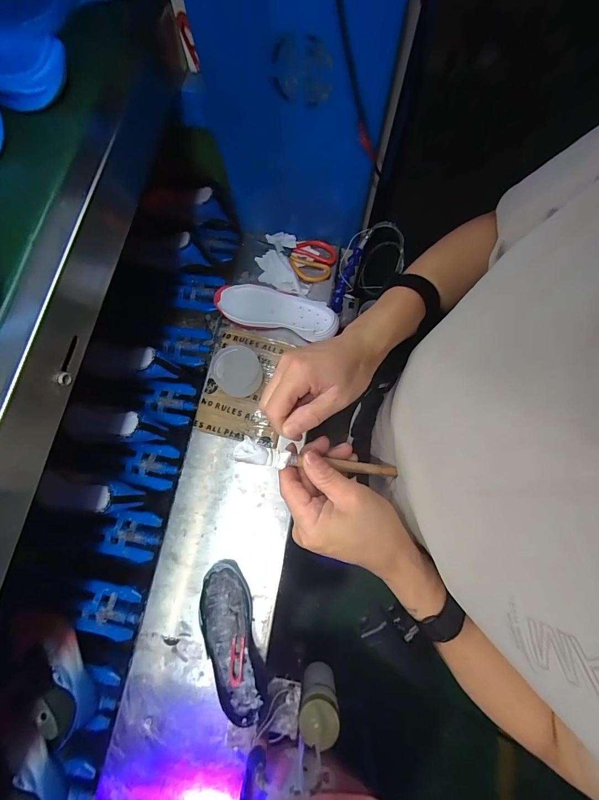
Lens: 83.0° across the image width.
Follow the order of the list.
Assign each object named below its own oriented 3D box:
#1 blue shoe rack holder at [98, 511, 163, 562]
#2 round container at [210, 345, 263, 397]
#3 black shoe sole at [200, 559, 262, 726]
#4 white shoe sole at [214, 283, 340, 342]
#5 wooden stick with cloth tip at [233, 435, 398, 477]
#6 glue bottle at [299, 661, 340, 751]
[{"bbox_3d":[-0.348,0.279,0.704,0.117,0.021,0.094,11,78,3],"label":"blue shoe rack holder"},{"bbox_3d":[-0.129,-0.056,0.701,0.093,0.065,0.100,0,78,1],"label":"round container"},{"bbox_3d":[-0.124,0.414,0.594,0.091,0.057,0.231,-11,78,-2],"label":"black shoe sole"},{"bbox_3d":[-0.049,-0.201,0.749,0.268,0.052,0.102,13,78,4],"label":"white shoe sole"},{"bbox_3d":[0.024,0.058,0.326,0.174,0.011,0.020,11,77,-24],"label":"wooden stick with cloth tip"},{"bbox_3d":[0.037,0.587,0.659,0.069,0.124,0.072,1,78,1],"label":"glue bottle"}]

